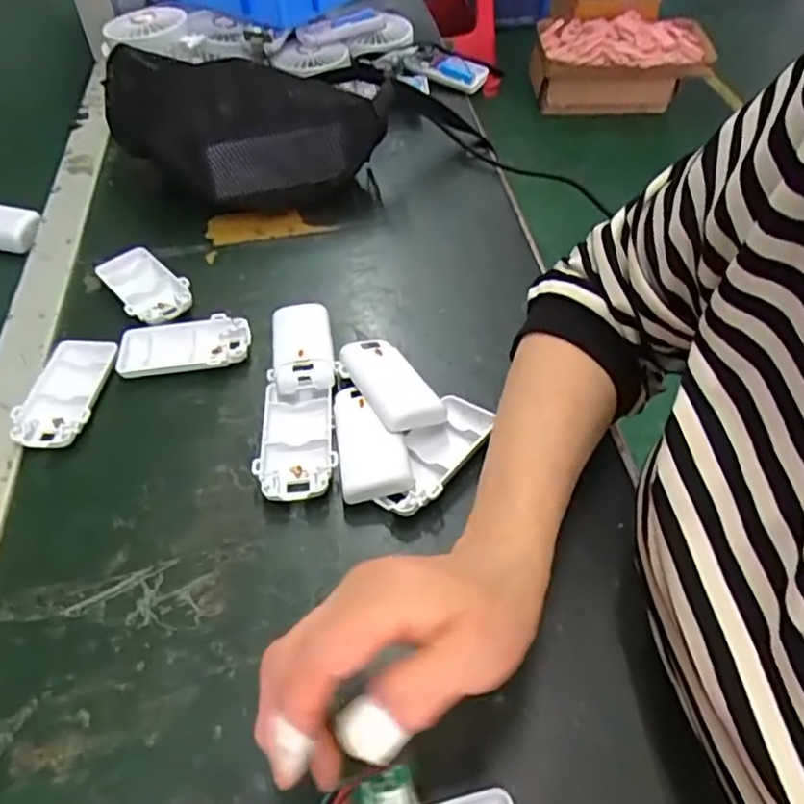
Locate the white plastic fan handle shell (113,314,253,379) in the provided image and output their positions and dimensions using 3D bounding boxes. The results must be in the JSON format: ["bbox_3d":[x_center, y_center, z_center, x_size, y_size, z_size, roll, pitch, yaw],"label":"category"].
[{"bbox_3d":[-0.160,-0.041,0.482,0.096,0.015,0.045,-6,50,-3],"label":"white plastic fan handle shell"}]

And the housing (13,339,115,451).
[{"bbox_3d":[-0.235,-0.007,0.460,0.050,0.013,0.092,-2,50,0],"label":"housing"}]

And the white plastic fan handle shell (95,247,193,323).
[{"bbox_3d":[-0.210,-0.095,0.532,0.094,0.012,0.049,36,60,28],"label":"white plastic fan handle shell"}]

